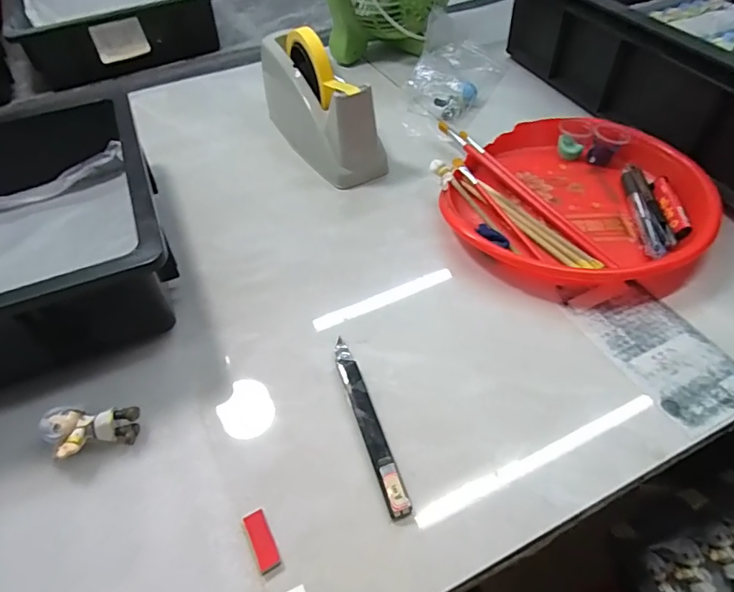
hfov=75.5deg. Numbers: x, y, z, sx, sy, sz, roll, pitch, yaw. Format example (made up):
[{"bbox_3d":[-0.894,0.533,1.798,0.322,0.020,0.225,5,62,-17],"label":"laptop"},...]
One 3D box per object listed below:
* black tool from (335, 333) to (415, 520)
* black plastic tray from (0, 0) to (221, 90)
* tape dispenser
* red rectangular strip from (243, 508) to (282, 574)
[{"bbox_3d":[0.000,0.088,0.342,0.015,0.008,0.140,-16,49,-11],"label":"black tool"},{"bbox_3d":[-0.475,-0.539,0.881,0.312,0.125,0.453,-25,51,-17],"label":"black plastic tray"},{"bbox_3d":[-0.062,-0.230,0.558,0.071,0.116,0.208,-28,53,-20],"label":"tape dispenser"},{"bbox_3d":[-0.065,0.151,0.293,0.013,0.005,0.035,-24,51,-17],"label":"red rectangular strip"}]

